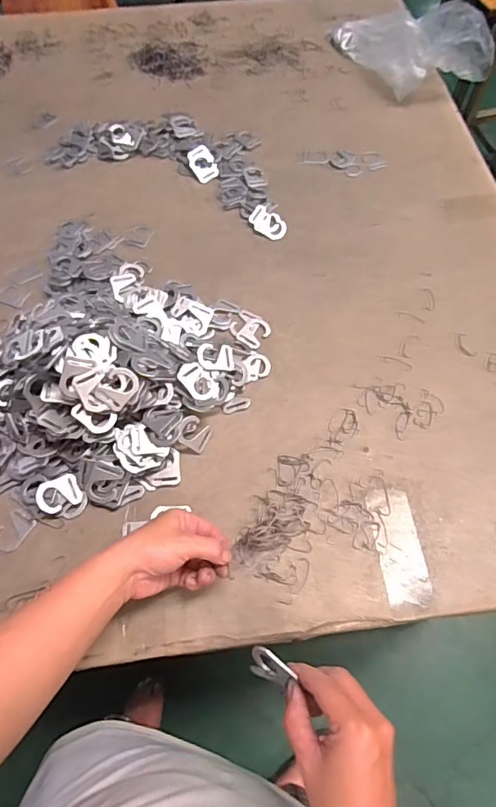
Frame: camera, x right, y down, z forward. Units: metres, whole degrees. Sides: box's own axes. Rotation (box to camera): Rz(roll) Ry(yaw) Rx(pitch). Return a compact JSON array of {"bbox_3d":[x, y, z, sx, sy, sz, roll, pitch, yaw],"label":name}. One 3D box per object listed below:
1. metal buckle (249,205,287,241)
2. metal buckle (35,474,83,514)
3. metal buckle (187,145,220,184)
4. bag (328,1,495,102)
[{"bbox_3d":[0.031,-0.271,0.728,0.062,0.011,0.040,36,68,16],"label":"metal buckle"},{"bbox_3d":[-0.208,0.099,0.529,0.047,0.005,0.035,-23,78,-20],"label":"metal buckle"},{"bbox_3d":[-0.074,-0.387,0.776,0.041,0.006,0.068,-25,83,-7],"label":"metal buckle"},{"bbox_3d":[0.287,-0.657,0.869,0.243,0.104,0.214,0,63,-1],"label":"bag"}]

